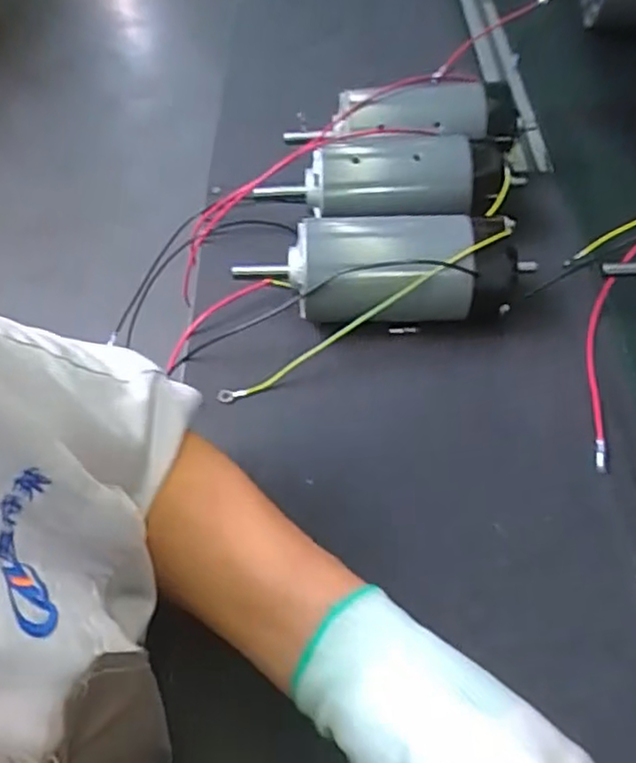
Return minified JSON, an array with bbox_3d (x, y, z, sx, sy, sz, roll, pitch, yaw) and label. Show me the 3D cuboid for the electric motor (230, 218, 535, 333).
[{"bbox_3d":[0.049,-0.080,0.512,0.221,0.075,0.077,-2,53,-1],"label":"electric motor"}]

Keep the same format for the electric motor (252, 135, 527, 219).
[{"bbox_3d":[0.054,-0.168,0.569,0.211,0.071,0.063,-2,53,0],"label":"electric motor"}]

